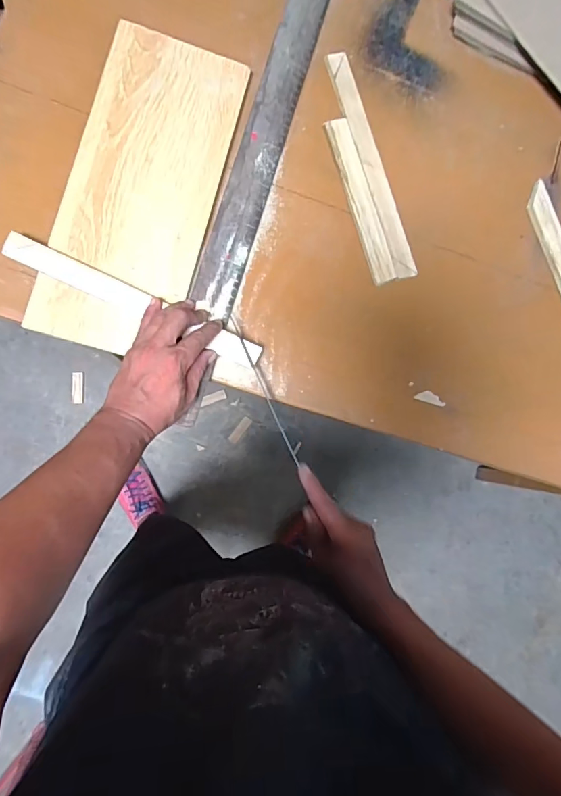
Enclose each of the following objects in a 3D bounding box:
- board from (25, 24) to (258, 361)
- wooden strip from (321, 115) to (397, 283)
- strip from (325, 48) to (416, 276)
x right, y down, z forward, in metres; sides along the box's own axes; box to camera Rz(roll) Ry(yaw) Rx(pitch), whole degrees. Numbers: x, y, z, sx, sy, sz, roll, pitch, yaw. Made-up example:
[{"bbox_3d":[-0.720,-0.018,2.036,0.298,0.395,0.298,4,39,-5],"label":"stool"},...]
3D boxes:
[{"bbox_3d":[-0.155,-0.235,0.516,0.158,0.012,0.367,15,83,-6],"label":"board"},{"bbox_3d":[0.100,-0.243,0.563,0.032,0.012,0.206,-17,88,-9],"label":"wooden strip"},{"bbox_3d":[0.115,-0.291,0.569,0.029,0.012,0.289,-18,88,-9],"label":"strip"}]

